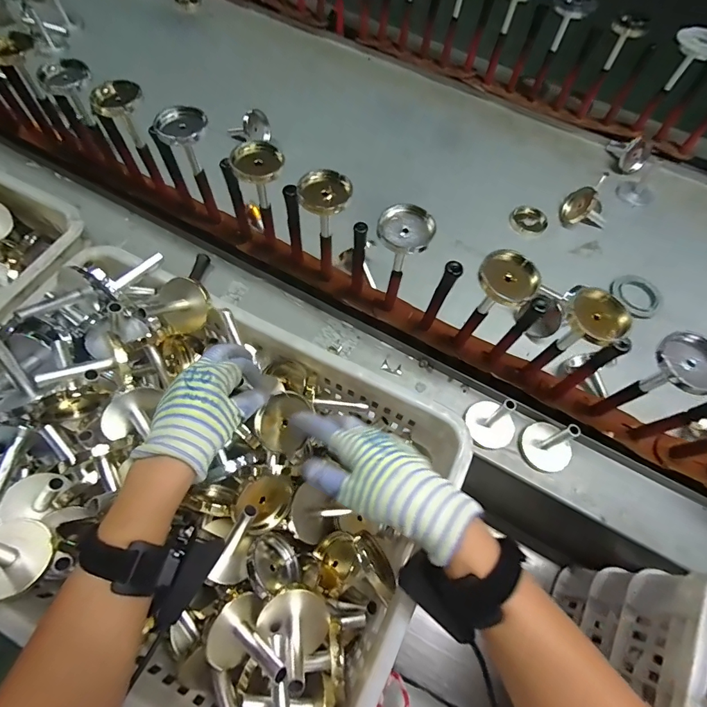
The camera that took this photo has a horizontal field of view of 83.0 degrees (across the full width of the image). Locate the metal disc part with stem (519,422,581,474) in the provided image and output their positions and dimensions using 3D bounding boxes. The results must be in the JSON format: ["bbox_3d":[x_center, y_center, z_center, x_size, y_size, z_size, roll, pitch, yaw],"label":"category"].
[{"bbox_3d":[0.254,0.112,0.502,0.059,0.070,0.063,1,65,-2],"label":"metal disc part with stem"}]

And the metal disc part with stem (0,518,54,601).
[{"bbox_3d":[-0.307,0.181,0.355,0.065,0.043,0.065,15,58,-25],"label":"metal disc part with stem"}]

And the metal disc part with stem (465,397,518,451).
[{"bbox_3d":[0.183,0.083,0.510,0.059,0.066,0.064,1,65,-2],"label":"metal disc part with stem"}]

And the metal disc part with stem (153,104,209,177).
[{"bbox_3d":[-0.222,-0.278,0.542,0.068,0.082,0.055,-18,67,-11],"label":"metal disc part with stem"}]

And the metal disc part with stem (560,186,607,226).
[{"bbox_3d":[0.423,-0.260,0.733,0.057,0.069,0.070,24,38,-25],"label":"metal disc part with stem"}]

